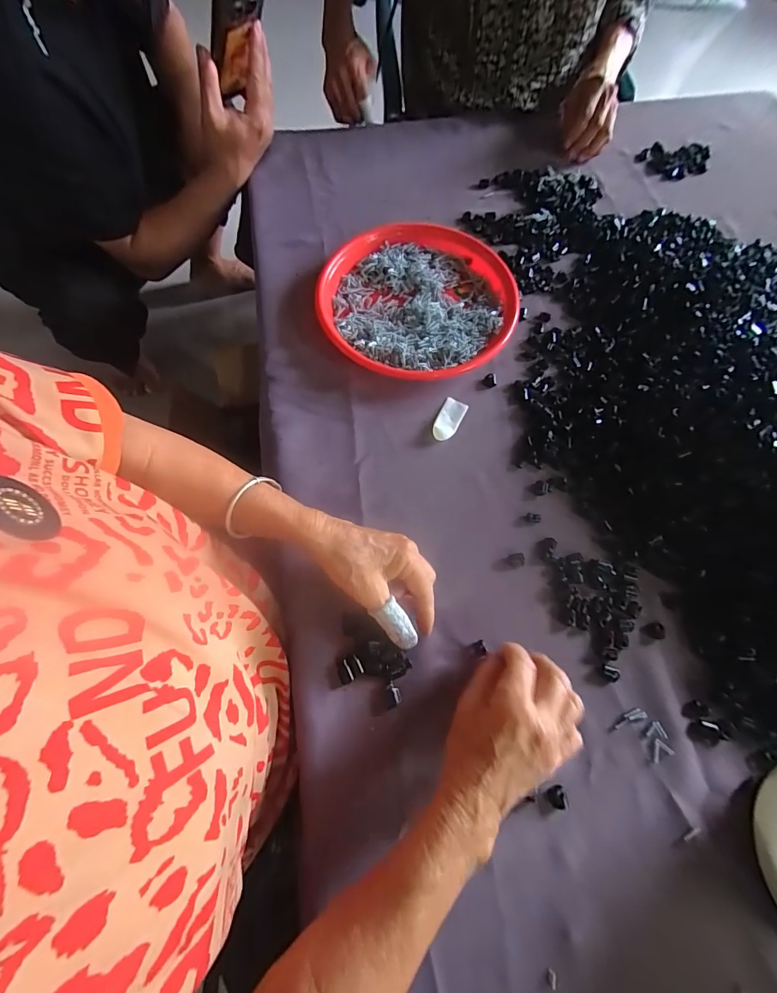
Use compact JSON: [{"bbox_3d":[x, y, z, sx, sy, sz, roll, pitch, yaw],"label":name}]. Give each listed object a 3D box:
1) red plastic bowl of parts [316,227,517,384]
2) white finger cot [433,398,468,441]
[{"bbox_3d":[0.040,-0.244,0.487,0.228,0.037,0.235,0,70,0],"label":"red plastic bowl of parts"},{"bbox_3d":[0.069,-0.088,0.446,0.026,0.009,0.055,24,72,9],"label":"white finger cot"}]

